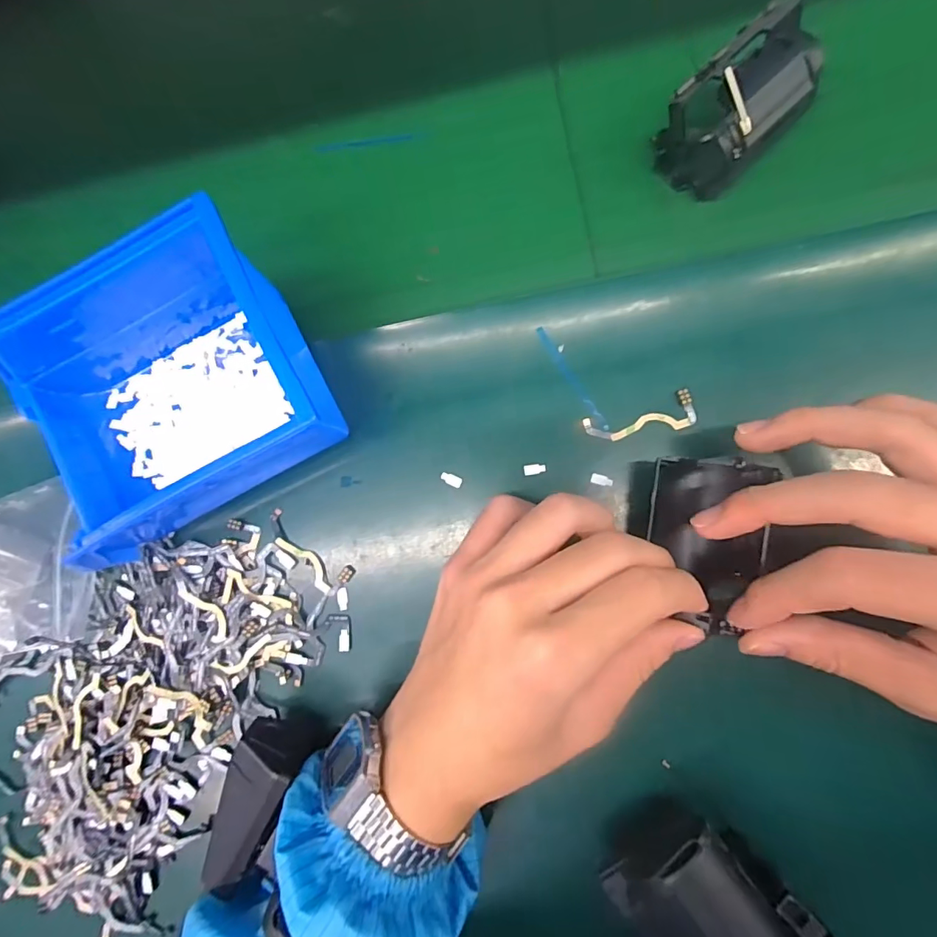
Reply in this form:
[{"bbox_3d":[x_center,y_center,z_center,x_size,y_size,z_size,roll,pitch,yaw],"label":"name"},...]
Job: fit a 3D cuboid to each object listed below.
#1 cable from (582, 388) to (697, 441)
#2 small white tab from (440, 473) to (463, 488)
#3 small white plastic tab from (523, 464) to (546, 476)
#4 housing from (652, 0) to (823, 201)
[{"bbox_3d":[0.085,-0.023,0.244,0.053,0.004,0.018,-17,83,5],"label":"cable"},{"bbox_3d":[-0.009,0.006,0.252,0.011,0.004,0.006,19,85,8],"label":"small white tab"},{"bbox_3d":[0.033,0.000,0.247,0.011,0.004,0.005,-7,82,5],"label":"small white plastic tab"},{"bbox_3d":[0.130,-0.170,0.242,0.075,0.050,0.041,-44,82,1],"label":"housing"}]

